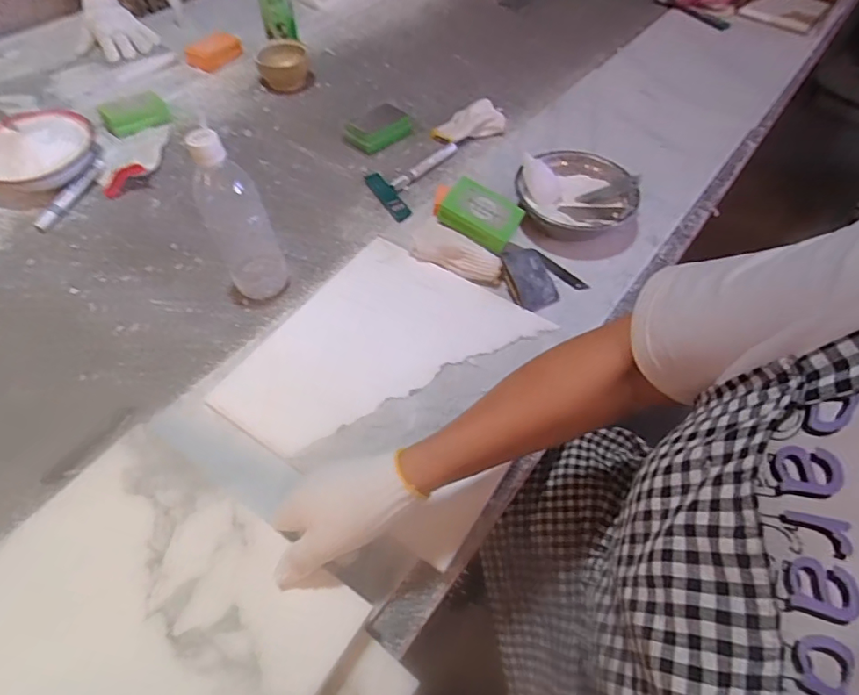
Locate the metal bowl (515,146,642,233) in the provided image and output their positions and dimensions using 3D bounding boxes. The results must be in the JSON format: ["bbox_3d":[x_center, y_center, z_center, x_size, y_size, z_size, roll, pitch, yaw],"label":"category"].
[{"bbox_3d":[0.202,-0.205,0.707,0.156,0.069,0.154,0,55,0],"label":"metal bowl"}]

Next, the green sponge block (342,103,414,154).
[{"bbox_3d":[-0.083,-0.366,0.835,0.109,0.034,0.063,-34,62,-21],"label":"green sponge block"}]

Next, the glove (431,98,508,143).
[{"bbox_3d":[0.066,-0.380,0.852,0.129,0.034,0.068,-17,57,-11],"label":"glove"}]

